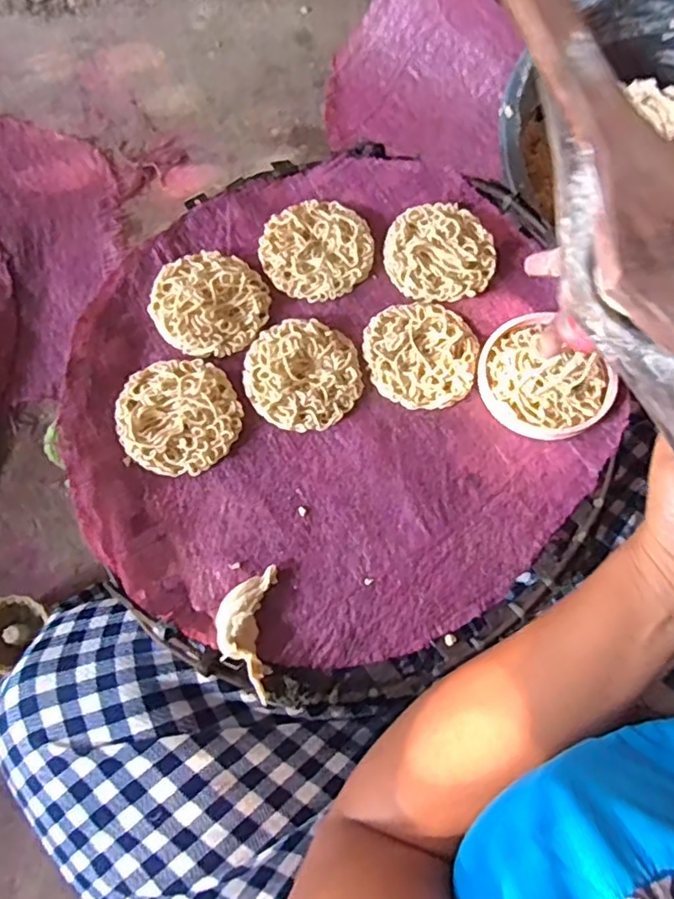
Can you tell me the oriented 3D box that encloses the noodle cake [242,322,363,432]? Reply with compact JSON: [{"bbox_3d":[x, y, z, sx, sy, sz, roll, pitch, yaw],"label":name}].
[{"bbox_3d":[-0.022,-0.051,0.408,0.076,0.011,0.073,0,73,-1],"label":"noodle cake"}]

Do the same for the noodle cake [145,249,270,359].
[{"bbox_3d":[-0.087,-0.102,0.420,0.075,0.008,0.077,0,73,-1],"label":"noodle cake"}]

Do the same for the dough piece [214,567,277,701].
[{"bbox_3d":[-0.054,0.106,0.361,0.031,0.016,0.073,2,73,-1],"label":"dough piece"}]

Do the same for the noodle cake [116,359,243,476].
[{"bbox_3d":[-0.102,-0.022,0.398,0.075,0.014,0.075,0,73,-1],"label":"noodle cake"}]

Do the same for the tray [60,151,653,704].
[{"bbox_3d":[0.005,-0.033,0.407,0.341,0.024,0.342,0,73,-1],"label":"tray"}]

